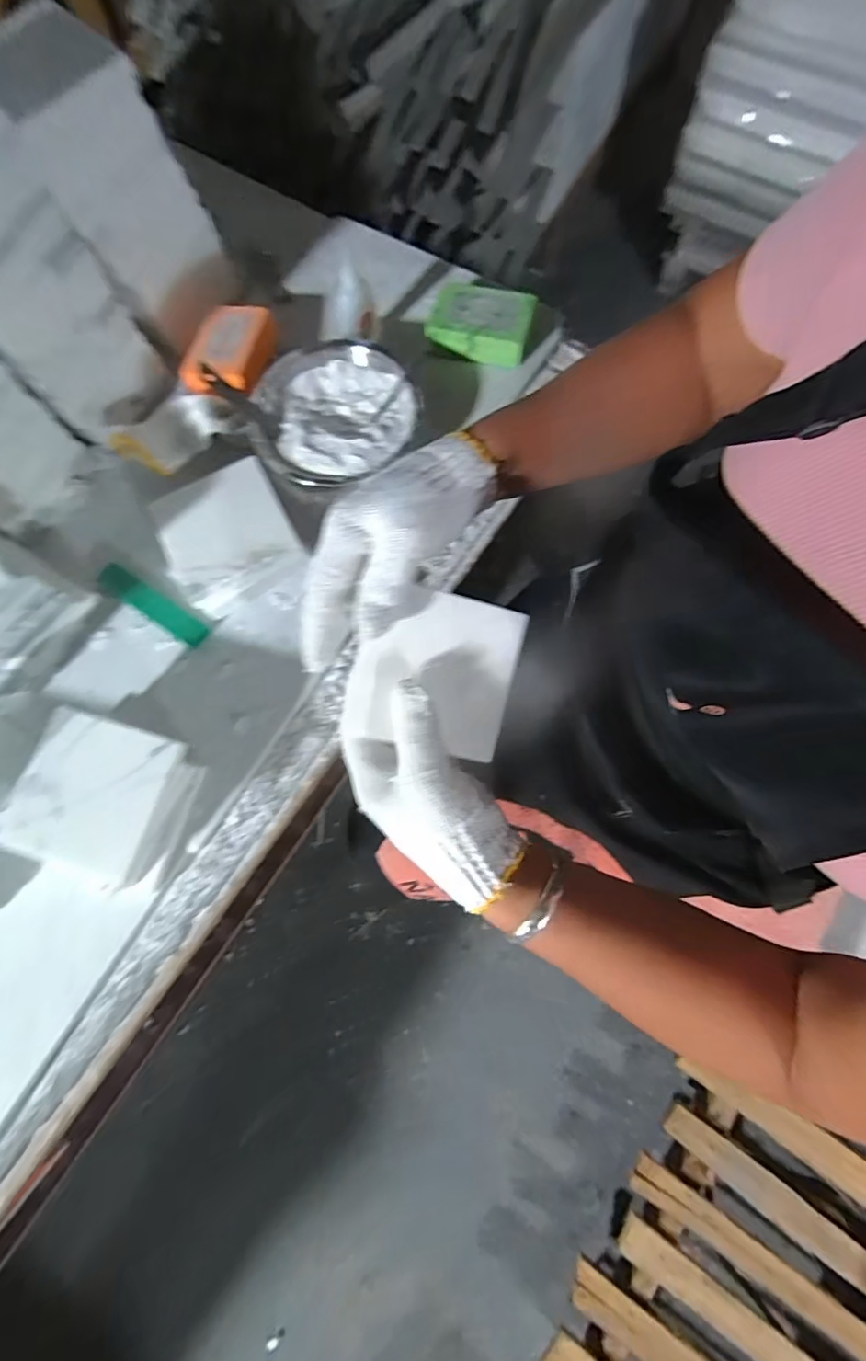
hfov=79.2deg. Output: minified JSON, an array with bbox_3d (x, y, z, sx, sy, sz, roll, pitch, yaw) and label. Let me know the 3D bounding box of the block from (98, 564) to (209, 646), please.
[{"bbox_3d":[-0.247,-0.067,0.461,0.111,0.010,0.021,32,76,10],"label":"block"}]

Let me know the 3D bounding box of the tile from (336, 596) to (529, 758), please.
[{"bbox_3d":[0.003,-0.006,0.335,0.098,0.004,0.096,16,94,-11],"label":"tile"}]

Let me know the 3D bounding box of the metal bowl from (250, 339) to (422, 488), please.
[{"bbox_3d":[-0.089,-0.241,0.488,0.146,0.040,0.149,0,73,1],"label":"metal bowl"}]

